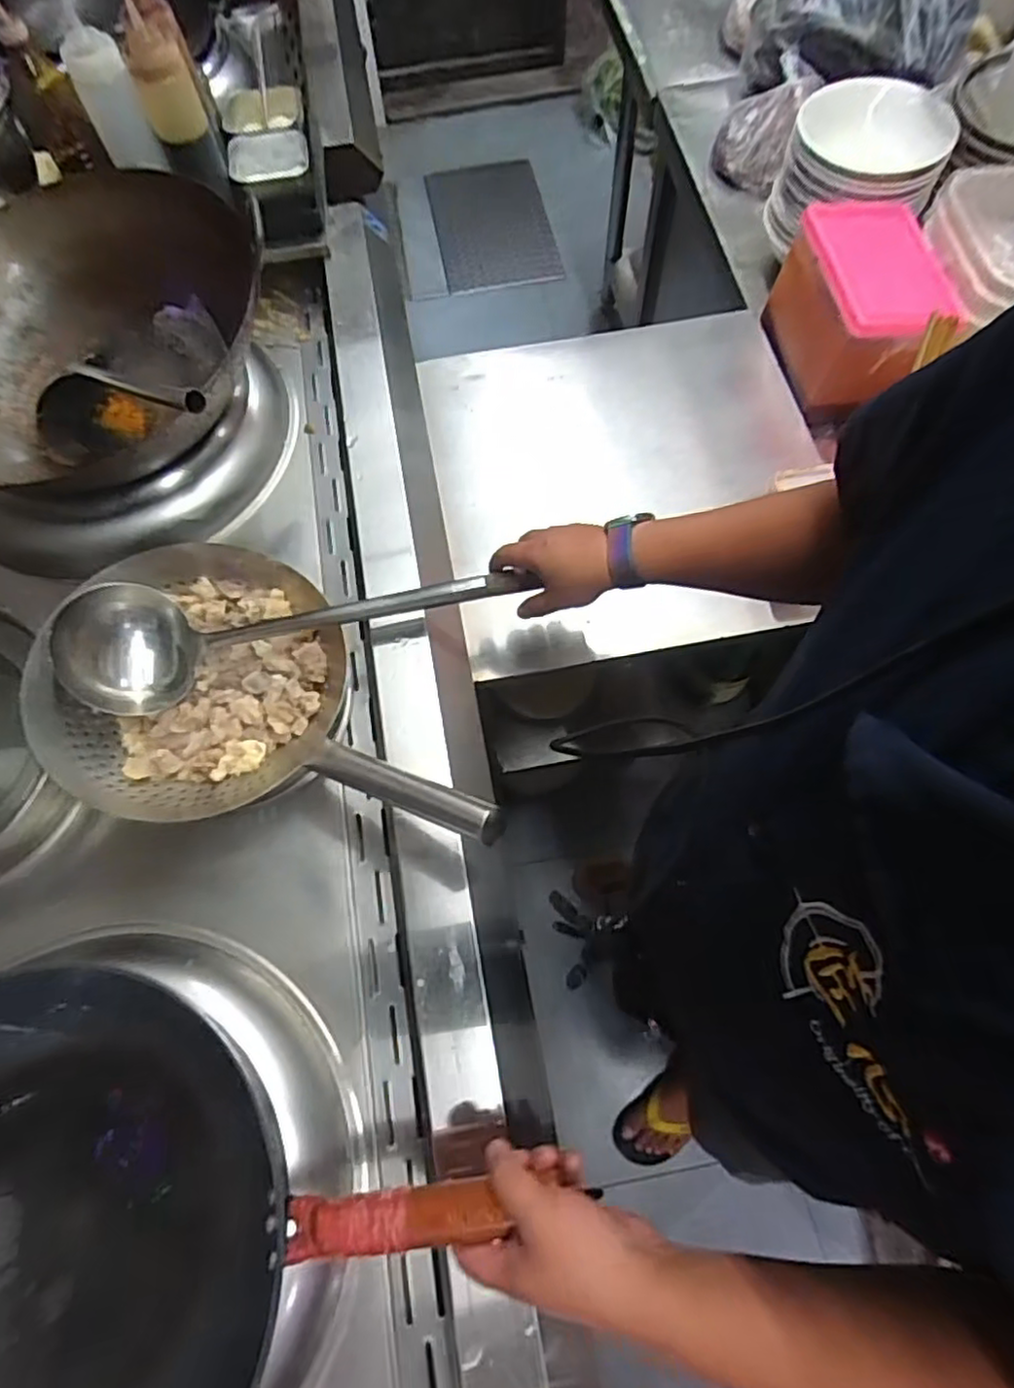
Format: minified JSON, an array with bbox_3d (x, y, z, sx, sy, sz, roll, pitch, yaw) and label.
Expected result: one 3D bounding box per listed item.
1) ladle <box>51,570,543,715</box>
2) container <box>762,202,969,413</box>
[{"bbox_3d":[-0.200,-0.071,0.679,0.441,0.073,0.120,-8,68,-7],"label":"ladle"},{"bbox_3d":[0.441,-0.491,0.864,0.155,0.151,0.218,-3,68,1],"label":"container"}]

